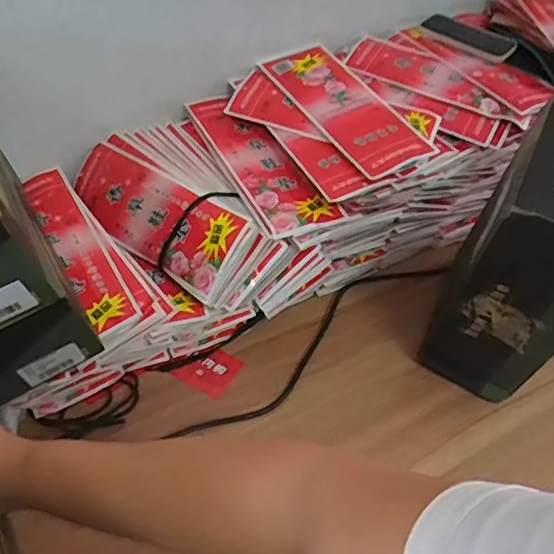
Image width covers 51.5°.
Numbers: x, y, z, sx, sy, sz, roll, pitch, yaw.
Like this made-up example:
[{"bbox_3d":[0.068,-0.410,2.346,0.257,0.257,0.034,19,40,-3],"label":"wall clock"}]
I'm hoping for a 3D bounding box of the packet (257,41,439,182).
[{"bbox_3d":[0.099,-0.253,0.840,0.122,0.014,0.285,-26,61,-19],"label":"packet"}]

